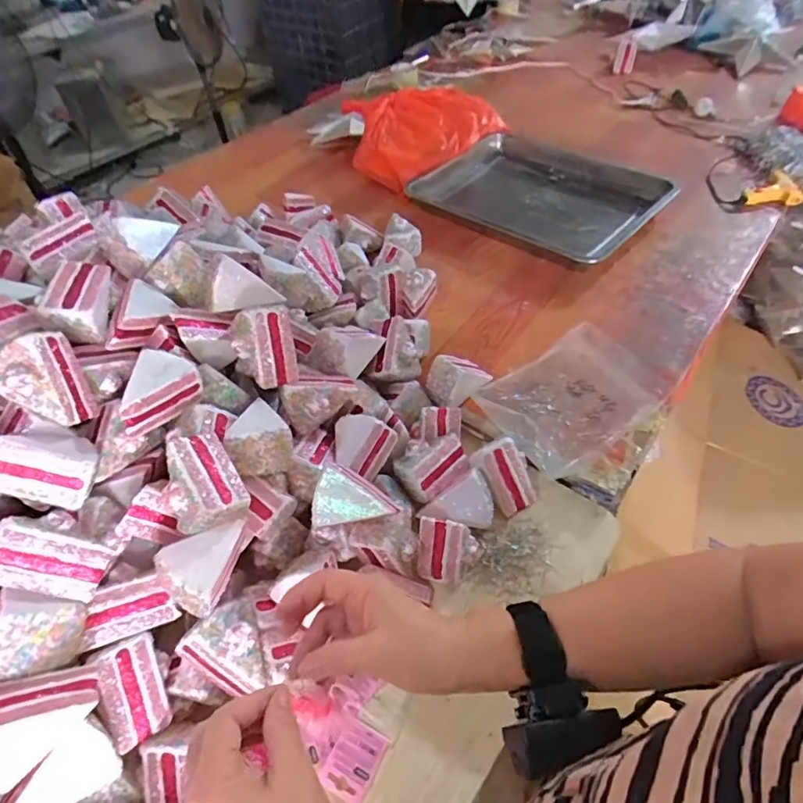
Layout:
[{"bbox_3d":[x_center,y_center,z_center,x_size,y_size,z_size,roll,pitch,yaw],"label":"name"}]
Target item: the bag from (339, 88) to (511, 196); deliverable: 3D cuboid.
[{"bbox_3d":[0.052,-0.600,1.165,0.363,0.111,0.368,-4,50,2],"label":"bag"}]

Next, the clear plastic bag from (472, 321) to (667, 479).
[{"bbox_3d":[0.244,-0.006,0.725,0.246,0.028,0.174,-29,54,-18],"label":"clear plastic bag"}]

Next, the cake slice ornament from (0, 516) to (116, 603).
[{"bbox_3d":[-0.310,0.139,0.459,0.087,0.045,0.052,27,68,-27],"label":"cake slice ornament"}]

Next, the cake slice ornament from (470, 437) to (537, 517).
[{"bbox_3d":[0.133,0.089,0.650,0.066,0.060,0.079,-34,55,-22],"label":"cake slice ornament"}]

